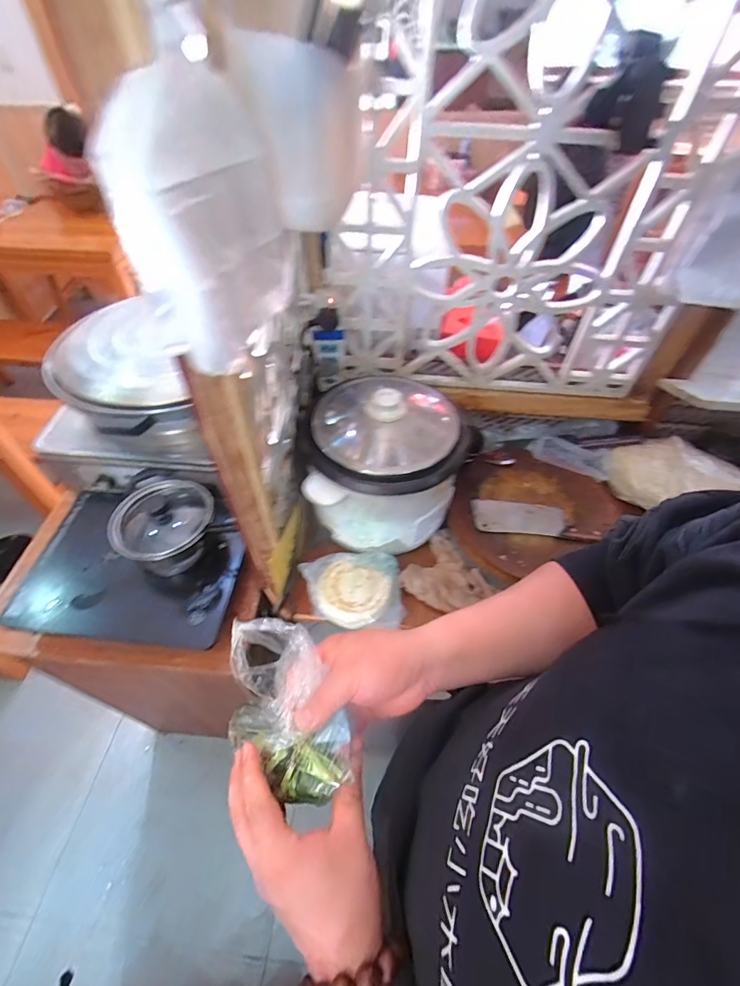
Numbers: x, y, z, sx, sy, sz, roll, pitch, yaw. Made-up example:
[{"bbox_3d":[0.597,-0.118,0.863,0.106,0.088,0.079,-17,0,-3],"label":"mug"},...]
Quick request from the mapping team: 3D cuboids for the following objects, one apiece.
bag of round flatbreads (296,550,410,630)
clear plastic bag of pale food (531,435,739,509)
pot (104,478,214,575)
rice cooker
[{"bbox_3d":[-0.031,0.158,0.714,0.170,0.043,0.137,0,52,-2],"label":"bag of round flatbreads"},{"bbox_3d":[0.505,-0.054,0.830,0.345,0.081,0.125,19,53,13],"label":"clear plastic bag of pale food"},{"bbox_3d":[-0.342,0.055,0.733,0.171,0.112,0.161,1,51,-1],"label":"pot"},{"bbox_3d":[0.024,-0.065,0.743,0.247,0.225,0.250,5,52,2],"label":"rice cooker"}]

